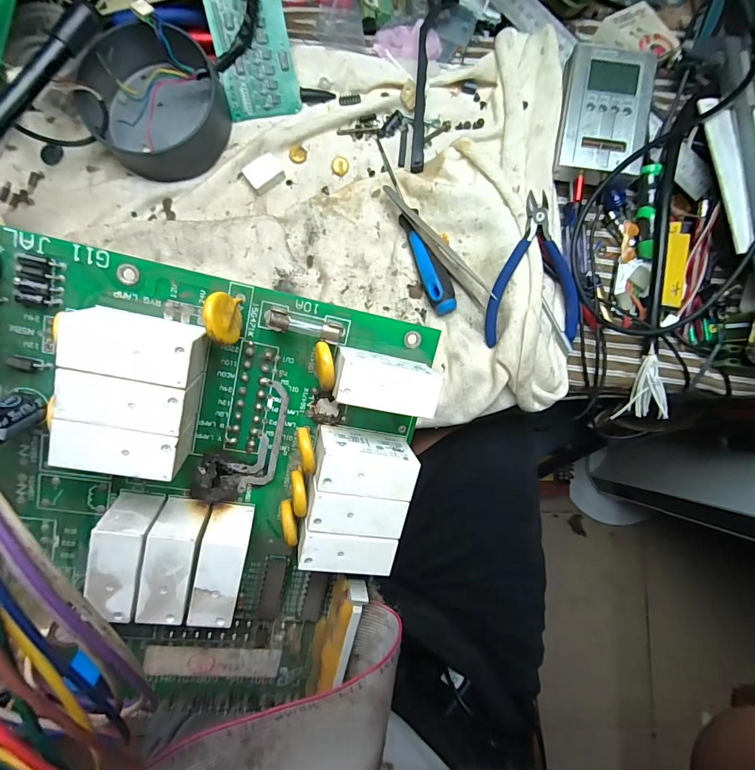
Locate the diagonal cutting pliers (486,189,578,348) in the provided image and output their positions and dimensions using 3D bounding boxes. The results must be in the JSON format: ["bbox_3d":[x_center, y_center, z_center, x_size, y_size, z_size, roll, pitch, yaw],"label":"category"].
[{"bbox_3d":[0.123,-0.090,0.328,0.078,0.009,0.114,-10,106,-9],"label":"diagonal cutting pliers"}]

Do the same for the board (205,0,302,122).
[{"bbox_3d":[-0.102,-0.278,0.338,0.060,0.006,0.096,-13,117,-11],"label":"board"}]

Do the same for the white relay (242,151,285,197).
[{"bbox_3d":[-0.098,-0.182,0.350,0.032,0.012,0.022,-41,88,-5],"label":"white relay"}]

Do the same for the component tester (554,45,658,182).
[{"bbox_3d":[0.186,-0.223,0.339,0.068,0.028,0.100,4,85,-2],"label":"component tester"}]

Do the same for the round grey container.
[{"bbox_3d":[-0.181,-0.231,0.329,0.104,0.048,0.108,-35,88,-5],"label":"round grey container"}]

